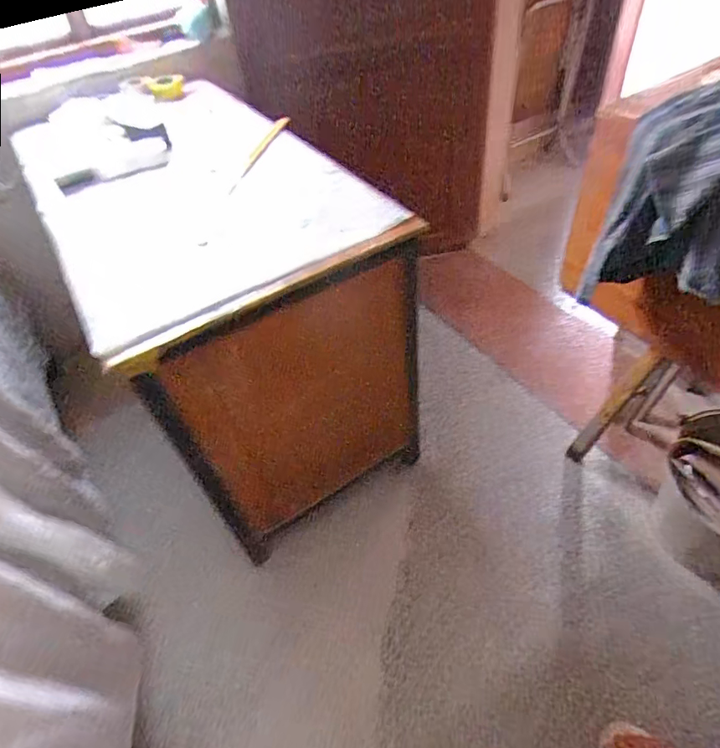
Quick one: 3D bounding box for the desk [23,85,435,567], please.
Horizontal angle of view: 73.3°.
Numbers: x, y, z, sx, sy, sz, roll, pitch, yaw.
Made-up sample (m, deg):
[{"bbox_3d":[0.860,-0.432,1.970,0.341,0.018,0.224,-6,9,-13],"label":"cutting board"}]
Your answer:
[{"bbox_3d":[-0.415,-0.273,1.393,0.596,0.750,1.197,-30,51,-18],"label":"desk"}]

